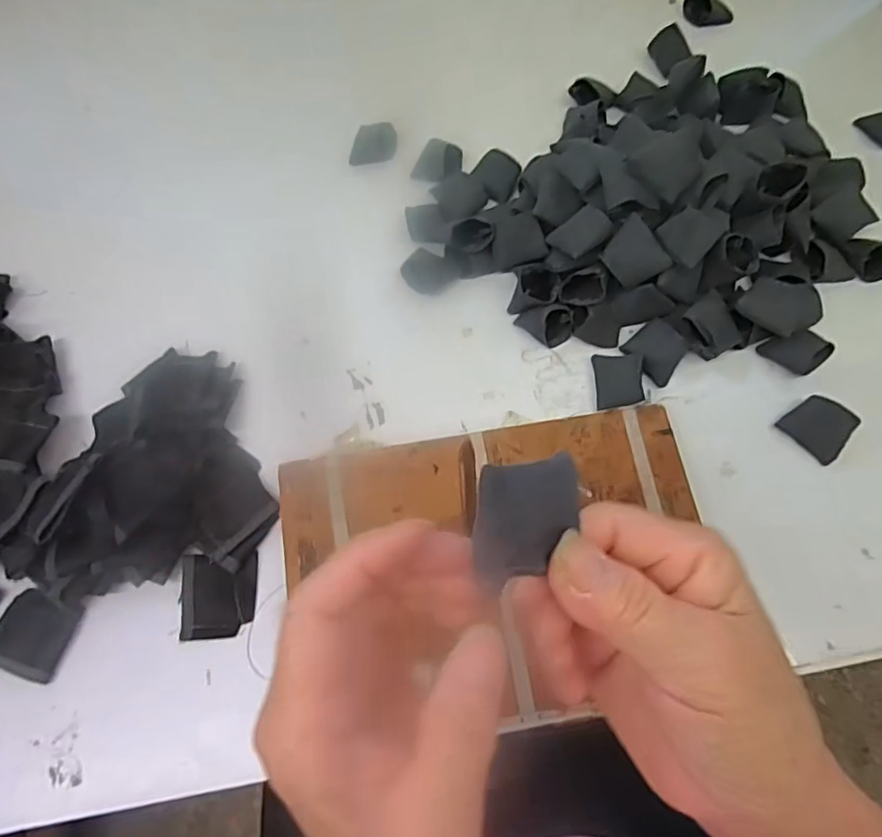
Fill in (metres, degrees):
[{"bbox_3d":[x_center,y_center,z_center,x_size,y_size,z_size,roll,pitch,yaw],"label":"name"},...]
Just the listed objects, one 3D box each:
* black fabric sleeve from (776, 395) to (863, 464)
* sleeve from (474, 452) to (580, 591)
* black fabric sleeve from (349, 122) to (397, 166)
[{"bbox_3d":[0.261,0.006,0.392,0.032,0.022,0.041,-41,73,-13],"label":"black fabric sleeve"},{"bbox_3d":[0.026,0.027,0.159,0.042,0.004,0.030,-4,91,-43],"label":"sleeve"},{"bbox_3d":[-0.060,-0.242,0.503,0.042,0.023,0.026,-3,69,1],"label":"black fabric sleeve"}]

